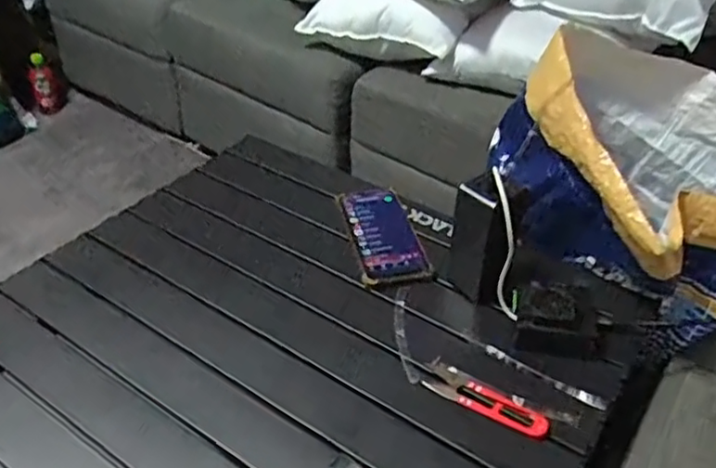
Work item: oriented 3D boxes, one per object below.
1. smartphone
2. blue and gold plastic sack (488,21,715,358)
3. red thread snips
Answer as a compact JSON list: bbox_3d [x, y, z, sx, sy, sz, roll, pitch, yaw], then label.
[{"bbox_3d":[0.030,0.000,0.772,0.081,0.010,0.177,-8,40,-11],"label":"smartphone"},{"bbox_3d":[0.311,-0.039,0.707,0.240,0.246,0.300,-15,42,-19],"label":"blue and gold plastic sack"},{"bbox_3d":[0.117,0.151,0.591,0.116,0.009,0.030,24,44,25],"label":"red thread snips"}]

